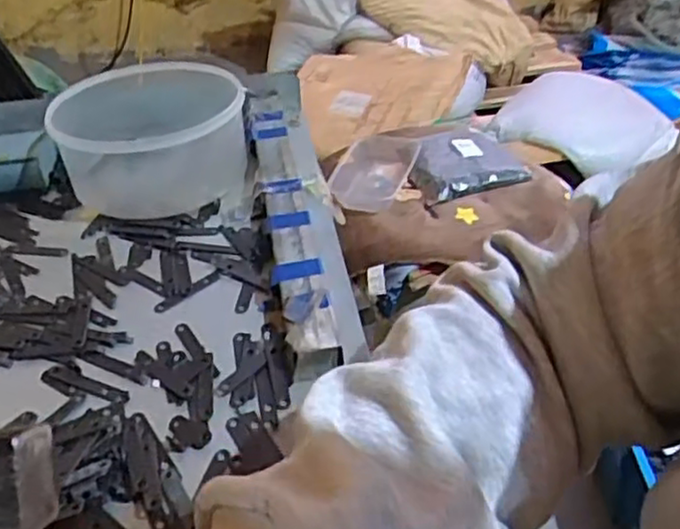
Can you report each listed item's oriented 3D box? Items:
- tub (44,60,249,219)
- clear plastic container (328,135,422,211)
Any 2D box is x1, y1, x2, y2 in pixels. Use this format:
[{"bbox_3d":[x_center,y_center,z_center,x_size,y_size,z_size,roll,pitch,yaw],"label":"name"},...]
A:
[{"bbox_3d":[-0.151,-0.110,0.585,0.144,0.072,0.168,-6,39,-7],"label":"tub"},{"bbox_3d":[0.053,-0.151,1.120,0.112,0.045,0.179,14,41,19],"label":"clear plastic container"}]

